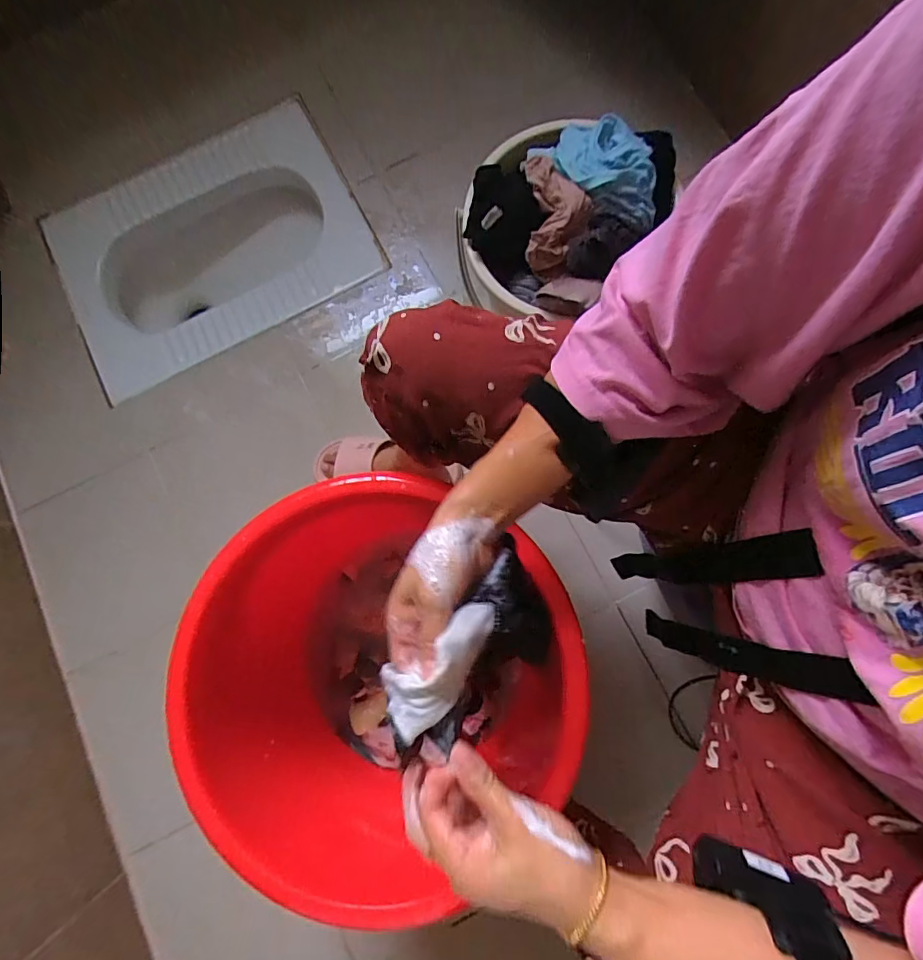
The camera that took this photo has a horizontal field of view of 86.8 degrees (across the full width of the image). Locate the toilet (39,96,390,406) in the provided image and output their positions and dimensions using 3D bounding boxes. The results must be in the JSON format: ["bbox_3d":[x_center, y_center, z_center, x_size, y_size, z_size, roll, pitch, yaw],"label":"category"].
[{"bbox_3d":[-0.470,-0.432,0.955,0.563,0.139,0.406,-26,80,-2],"label":"toilet"}]

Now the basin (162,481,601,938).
[{"bbox_3d":[-0.090,0.204,0.556,0.361,0.228,0.373,-40,81,-4],"label":"basin"}]

